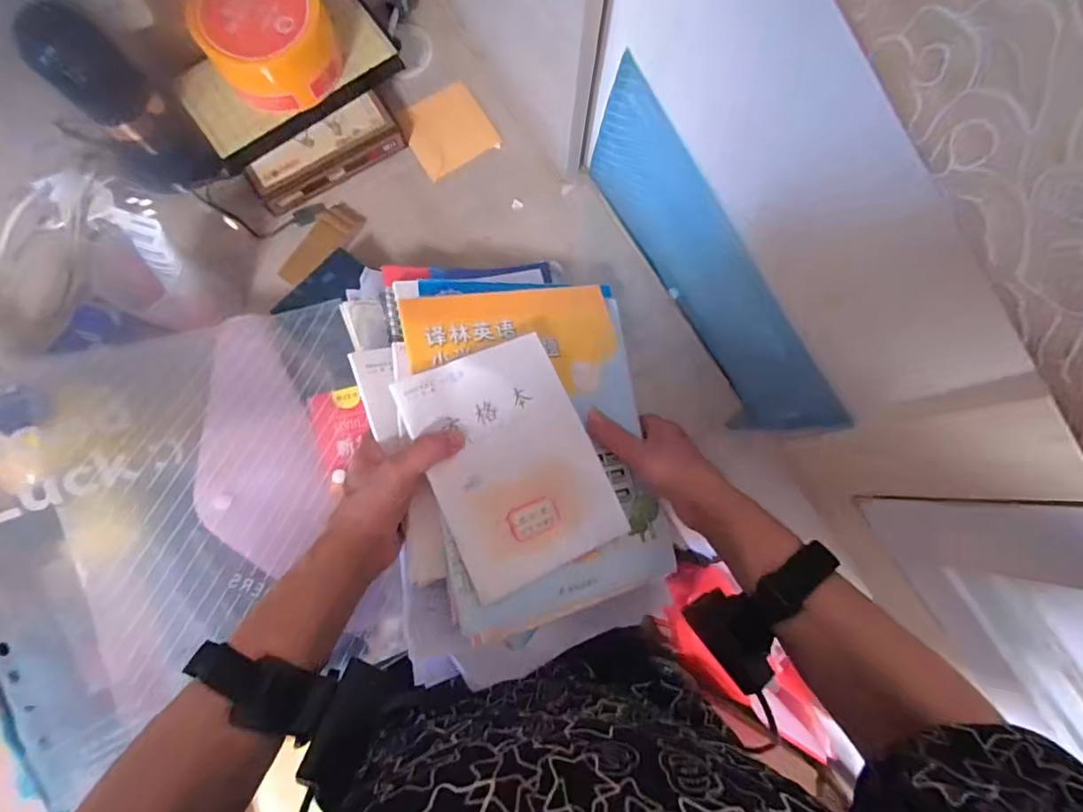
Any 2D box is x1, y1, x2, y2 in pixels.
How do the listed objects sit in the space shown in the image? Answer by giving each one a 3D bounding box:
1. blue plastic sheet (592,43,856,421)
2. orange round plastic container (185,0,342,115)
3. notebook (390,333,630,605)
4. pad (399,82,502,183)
[{"bbox_3d":[0.140,-0.119,0.464,0.011,0.152,0.317,-30,88,-7],"label":"blue plastic sheet"},{"bbox_3d":[-0.247,-0.329,0.471,0.114,0.070,0.092,-32,82,-6],"label":"orange round plastic container"},{"bbox_3d":[-0.022,0.042,0.402,0.122,0.010,0.173,-23,84,-12],"label":"notebook"},{"bbox_3d":[-0.101,-0.296,0.564,0.086,0.006,0.087,-32,82,-5],"label":"pad"}]

